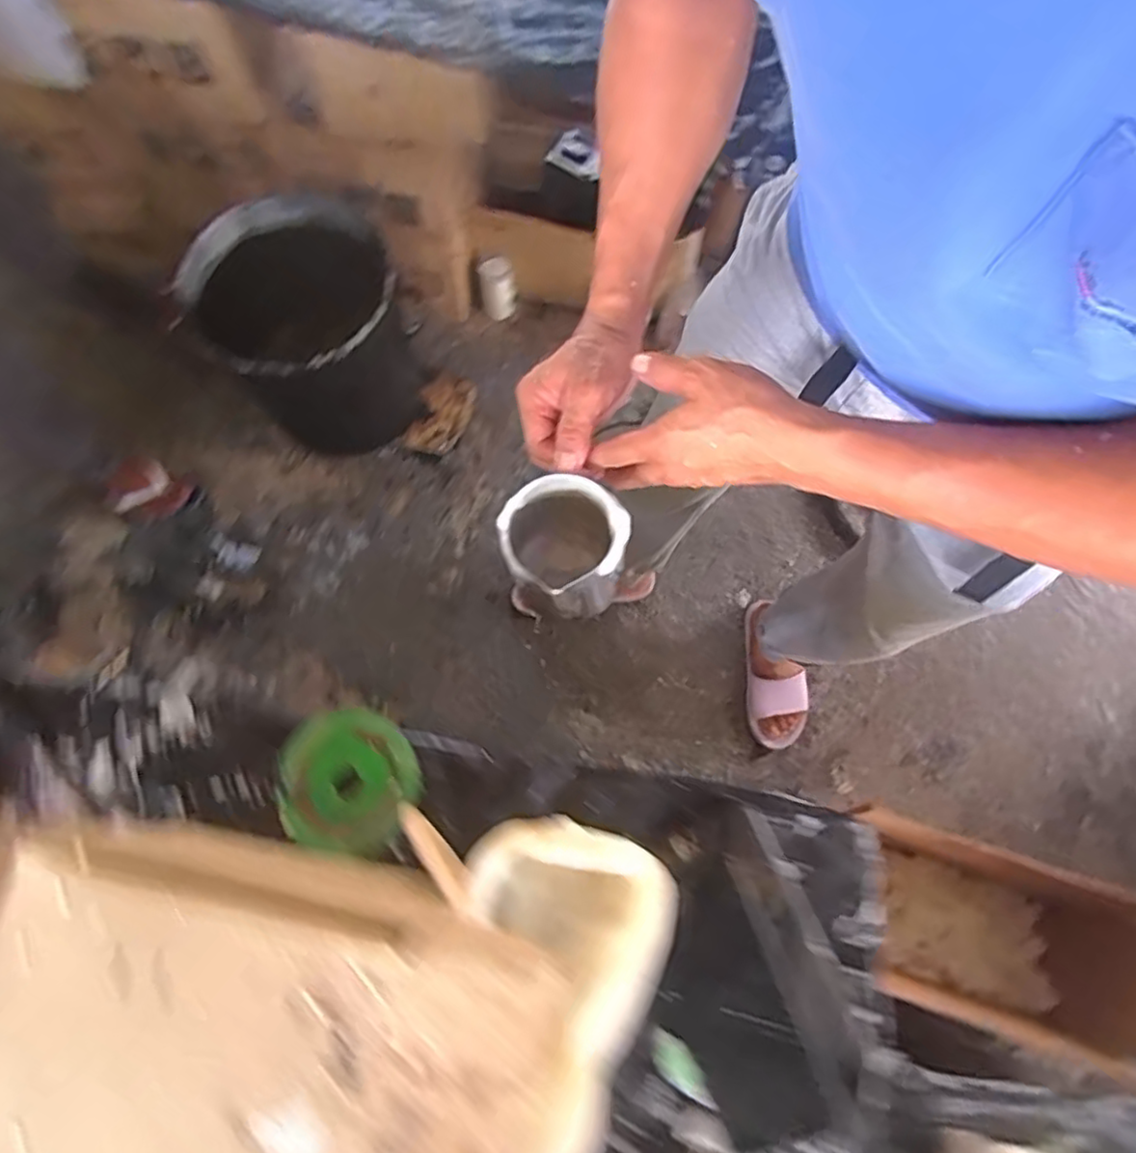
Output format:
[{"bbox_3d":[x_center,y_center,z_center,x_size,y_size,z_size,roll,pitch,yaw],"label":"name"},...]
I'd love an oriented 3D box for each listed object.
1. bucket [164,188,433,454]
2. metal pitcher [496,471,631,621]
[{"bbox_3d":[-0.457,-0.454,1.197,0.344,0.364,0.332,1,73,-2],"label":"bucket"},{"bbox_3d":[-0.006,-0.022,0.492,0.082,0.085,0.082,1,73,-2],"label":"metal pitcher"}]

